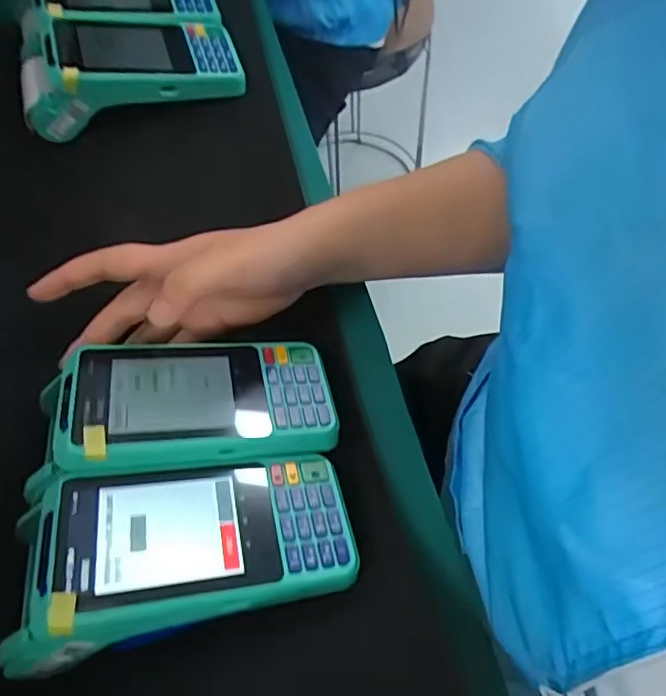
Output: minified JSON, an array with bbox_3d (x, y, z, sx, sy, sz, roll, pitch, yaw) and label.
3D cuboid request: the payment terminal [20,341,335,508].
[{"bbox_3d":[-0.080,0.033,0.322,0.156,0.028,0.075,-4,47,-19],"label":"payment terminal"}]

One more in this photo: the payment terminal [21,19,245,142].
[{"bbox_3d":[-0.168,-0.235,0.455,0.171,0.053,0.077,-19,67,-7],"label":"payment terminal"}]

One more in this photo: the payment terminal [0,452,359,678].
[{"bbox_3d":[-0.075,0.101,0.286,0.162,0.047,0.089,-6,51,-20],"label":"payment terminal"}]

